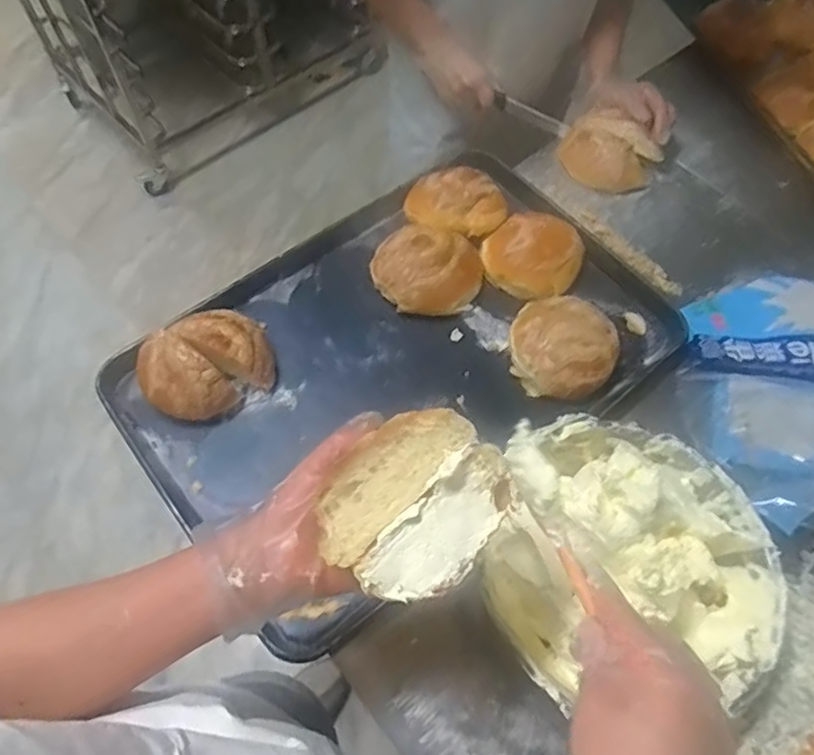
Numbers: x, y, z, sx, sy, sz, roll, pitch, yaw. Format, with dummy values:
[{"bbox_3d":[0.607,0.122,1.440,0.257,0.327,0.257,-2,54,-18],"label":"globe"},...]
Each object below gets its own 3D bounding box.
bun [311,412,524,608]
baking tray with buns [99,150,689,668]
[{"bbox_3d":[0.008,0.083,0.408,0.098,0.046,0.115,43,83,1],"label":"bun"},{"bbox_3d":[0.007,-0.036,0.703,0.602,0.090,0.408,-38,69,-18],"label":"baking tray with buns"}]

